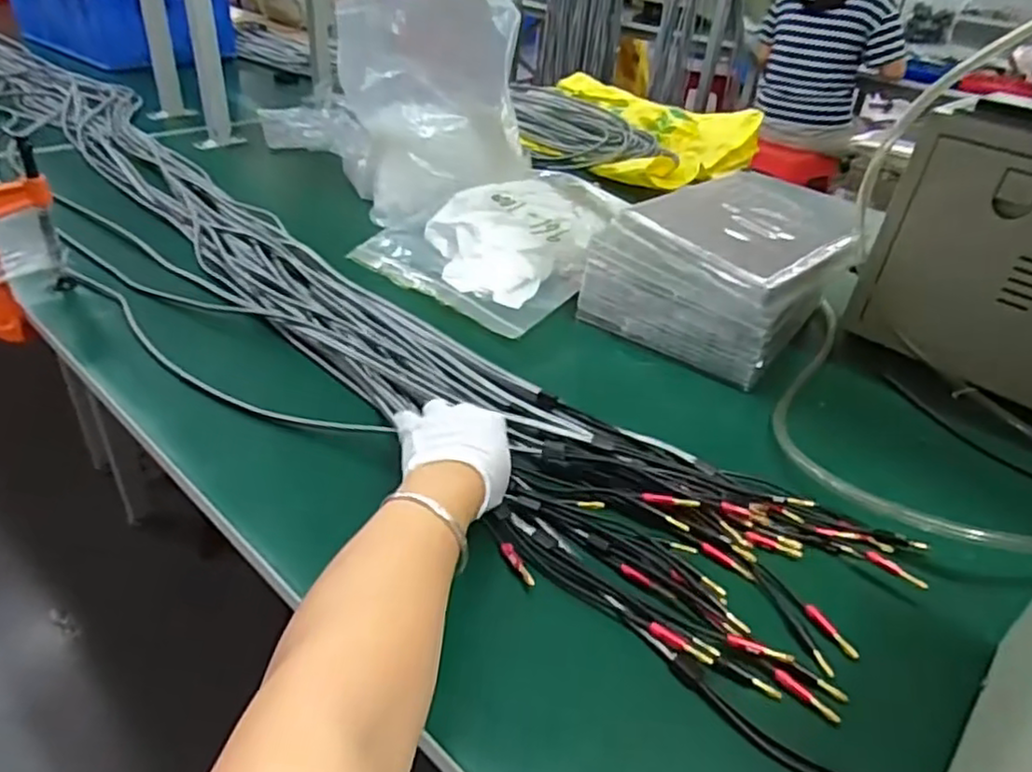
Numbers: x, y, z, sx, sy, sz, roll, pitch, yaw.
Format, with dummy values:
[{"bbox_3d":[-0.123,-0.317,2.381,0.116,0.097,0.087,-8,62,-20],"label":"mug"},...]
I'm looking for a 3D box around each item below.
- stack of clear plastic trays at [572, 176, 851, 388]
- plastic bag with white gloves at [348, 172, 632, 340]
[{"bbox_3d":[0.262,-0.154,0.828,0.212,0.109,0.311,30,41,30],"label":"stack of clear plastic trays"},{"bbox_3d":[-0.015,-0.200,0.890,0.293,0.081,0.311,33,44,33],"label":"plastic bag with white gloves"}]

